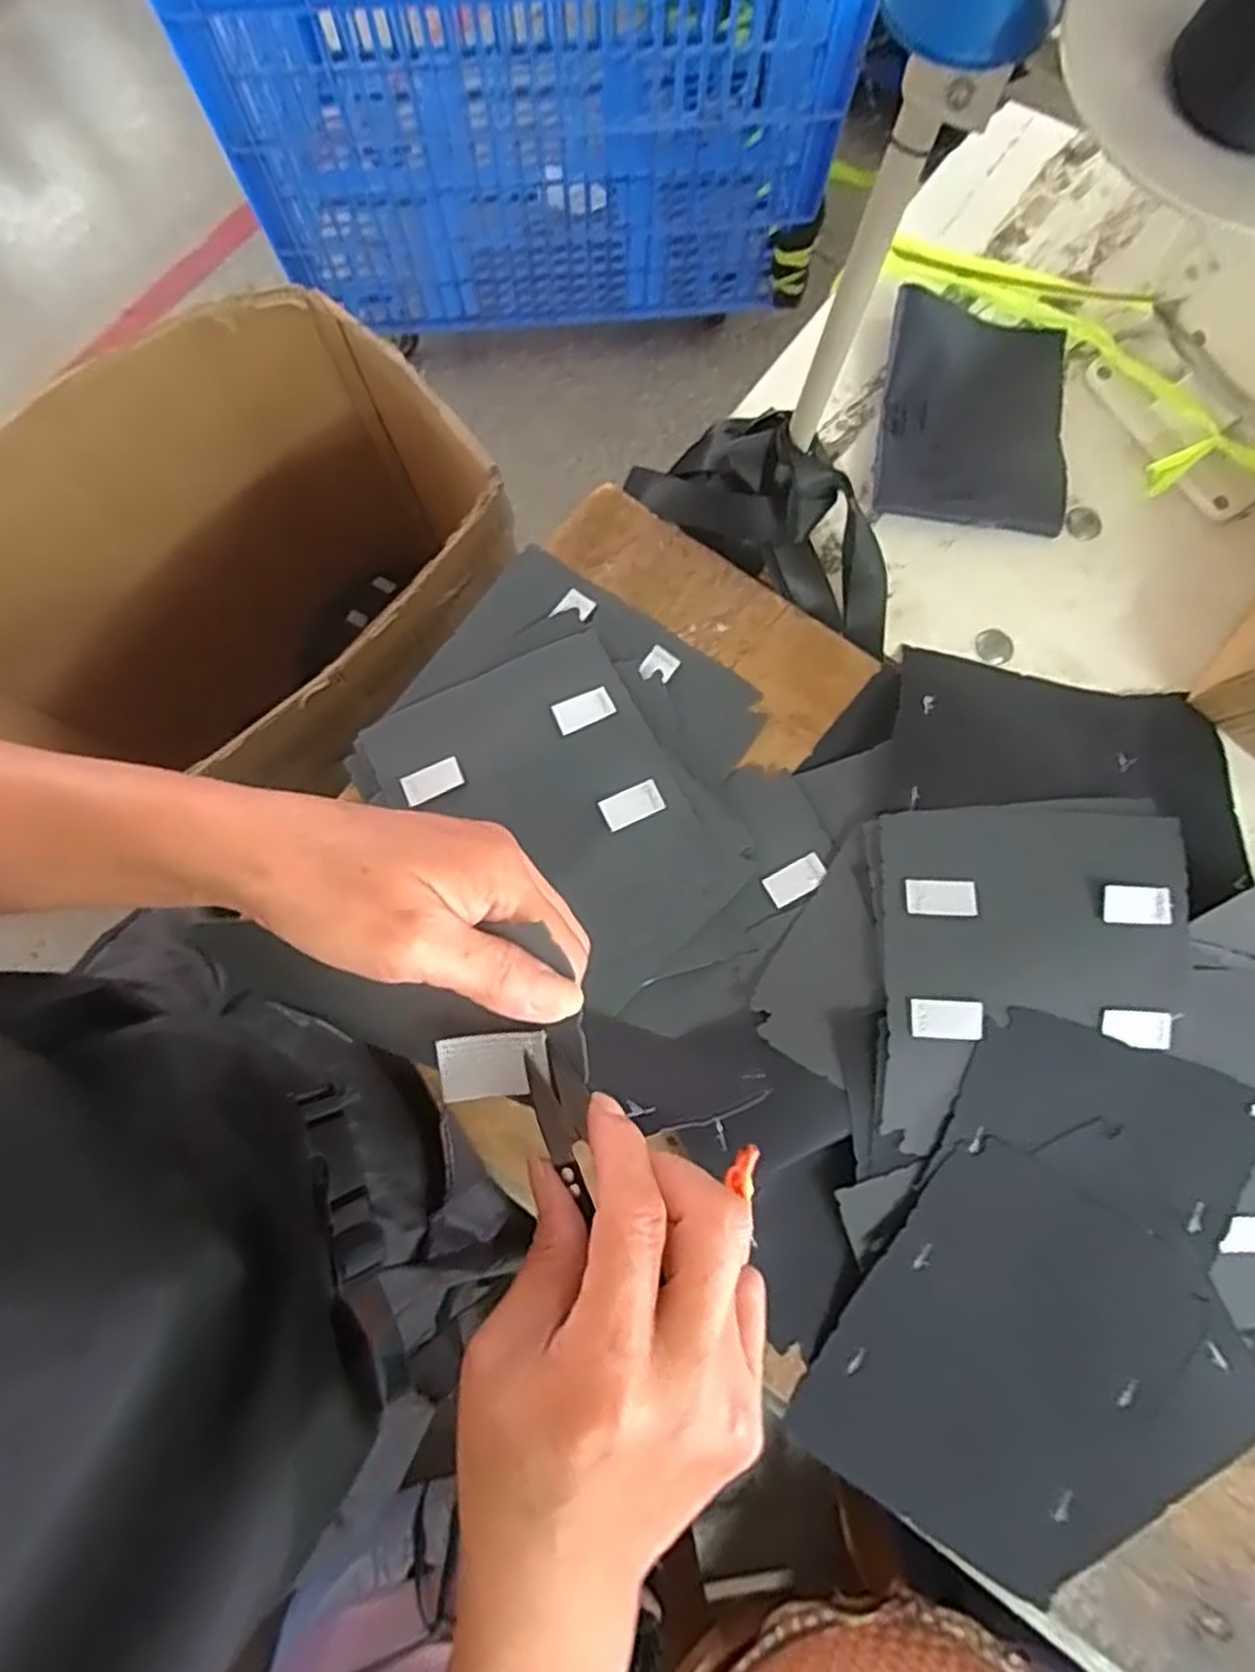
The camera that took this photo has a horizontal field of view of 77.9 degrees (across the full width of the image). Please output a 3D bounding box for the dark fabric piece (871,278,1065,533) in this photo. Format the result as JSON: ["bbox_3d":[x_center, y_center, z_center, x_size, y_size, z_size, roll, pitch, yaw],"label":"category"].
[{"bbox_3d":[0.245,-0.296,0.544,0.128,0.021,0.165,6,79,1],"label":"dark fabric piece"}]

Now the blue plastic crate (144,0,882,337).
[{"bbox_3d":[-0.153,-1.216,1.134,0.817,0.520,0.663,-2,79,-1],"label":"blue plastic crate"}]

